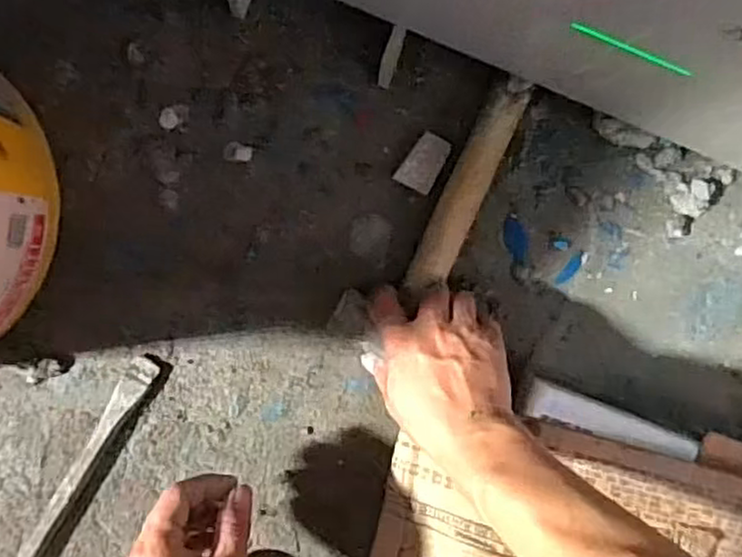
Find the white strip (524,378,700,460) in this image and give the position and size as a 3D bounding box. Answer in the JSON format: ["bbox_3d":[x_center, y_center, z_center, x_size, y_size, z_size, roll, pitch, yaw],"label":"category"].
[{"bbox_3d":[0.184,0.112,0.524,0.131,0.007,0.028,20,64,-1],"label":"white strip"}]

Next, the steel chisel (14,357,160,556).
[{"bbox_3d":[-0.242,0.171,0.550,0.023,0.022,0.240,32,90,-3],"label":"steel chisel"}]

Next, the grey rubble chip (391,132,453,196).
[{"bbox_3d":[0.043,-0.094,0.559,0.030,0.005,0.046,27,90,-3],"label":"grey rubble chip"}]

